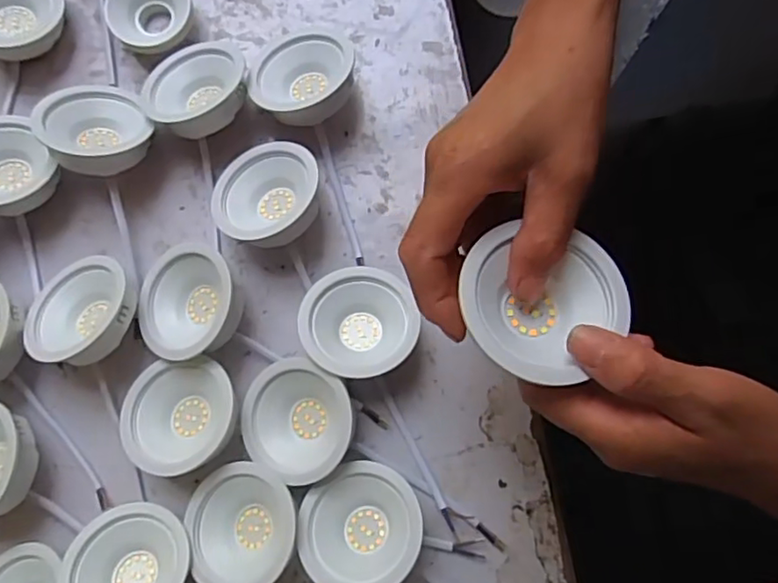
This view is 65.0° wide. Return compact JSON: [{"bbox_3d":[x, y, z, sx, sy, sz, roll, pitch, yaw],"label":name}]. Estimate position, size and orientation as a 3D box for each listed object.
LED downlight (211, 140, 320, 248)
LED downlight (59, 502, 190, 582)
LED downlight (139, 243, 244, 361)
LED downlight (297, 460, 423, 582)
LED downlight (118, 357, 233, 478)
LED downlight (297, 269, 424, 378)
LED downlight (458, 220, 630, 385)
[{"bbox_3d":[-0.075,-0.059,0.390,0.067,0.030,0.067,-5,64,10],"label":"LED downlight"},{"bbox_3d":[-0.150,0.162,0.352,0.069,0.022,0.070,-9,51,-5],"label":"LED downlight"},{"bbox_3d":[-0.122,0.008,0.380,0.064,0.027,0.069,-7,70,21],"label":"LED downlight"},{"bbox_3d":[-0.017,0.136,0.358,0.069,0.040,0.067,0,80,0],"label":"LED downlight"},{"bbox_3d":[-0.126,0.075,0.370,0.067,0.034,0.064,-9,80,-1],"label":"LED downlight"},{"bbox_3d":[-0.018,0.023,0.377,0.071,0.029,0.071,0,56,1],"label":"LED downlight"},{"bbox_3d":[0.067,0.005,0.260,0.072,0.026,0.064,4,80,1],"label":"LED downlight"}]

